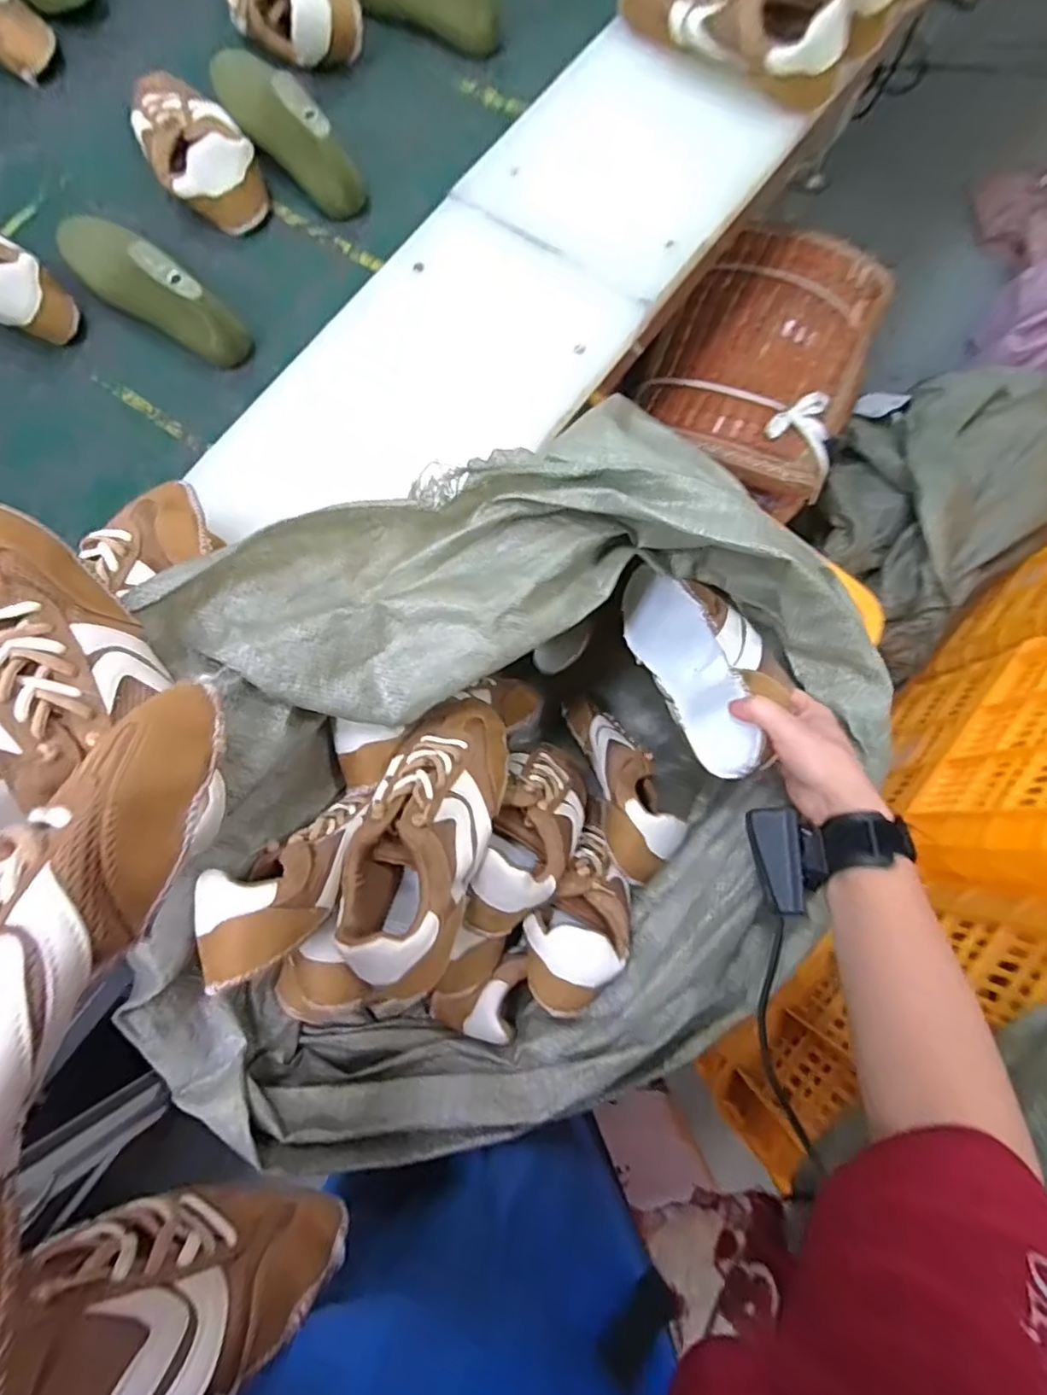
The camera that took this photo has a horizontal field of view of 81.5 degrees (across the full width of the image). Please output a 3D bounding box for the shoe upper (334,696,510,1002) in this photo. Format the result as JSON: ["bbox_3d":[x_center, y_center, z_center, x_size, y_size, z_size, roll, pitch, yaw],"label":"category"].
[{"bbox_3d":[-0.070,0.095,0.456,0.090,0.071,0.227,14,58,4],"label":"shoe upper"}]

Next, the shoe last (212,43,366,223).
[{"bbox_3d":[-0.262,-0.608,0.651,0.205,0.084,0.059,43,83,8],"label":"shoe last"}]

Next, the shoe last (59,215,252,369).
[{"bbox_3d":[-0.400,-0.424,0.613,0.244,0.092,0.059,34,82,7],"label":"shoe last"}]

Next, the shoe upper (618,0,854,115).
[{"bbox_3d":[0.203,-0.681,0.603,0.243,0.067,0.080,32,82,6],"label":"shoe upper"}]

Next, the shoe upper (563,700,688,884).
[{"bbox_3d":[0.093,0.072,0.625,0.071,0.067,0.220,-19,52,-2],"label":"shoe upper"}]

